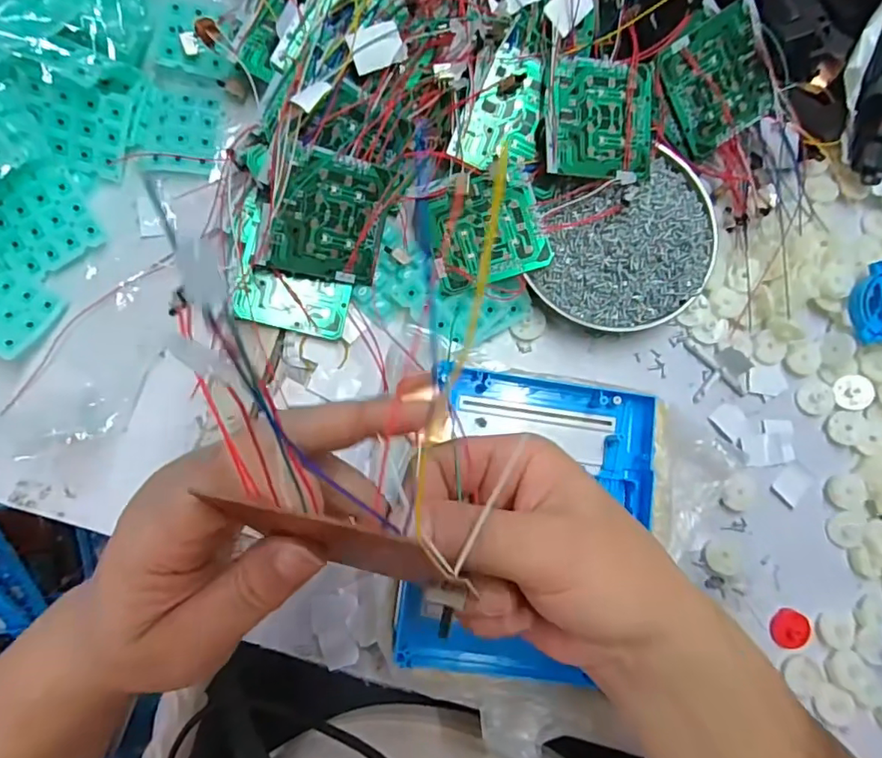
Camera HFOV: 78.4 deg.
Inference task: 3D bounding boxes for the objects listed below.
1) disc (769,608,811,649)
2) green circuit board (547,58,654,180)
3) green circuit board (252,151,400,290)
[{"bbox_3d":[0.222,0.159,0.343,0.022,0.007,0.024,1,81,-4],"label":"disc"},{"bbox_3d":[0.101,-0.163,0.338,0.076,0.007,0.070,-3,94,-14],"label":"green circuit board"},{"bbox_3d":[-0.064,-0.096,0.326,0.065,0.005,0.075,14,101,-30],"label":"green circuit board"}]

